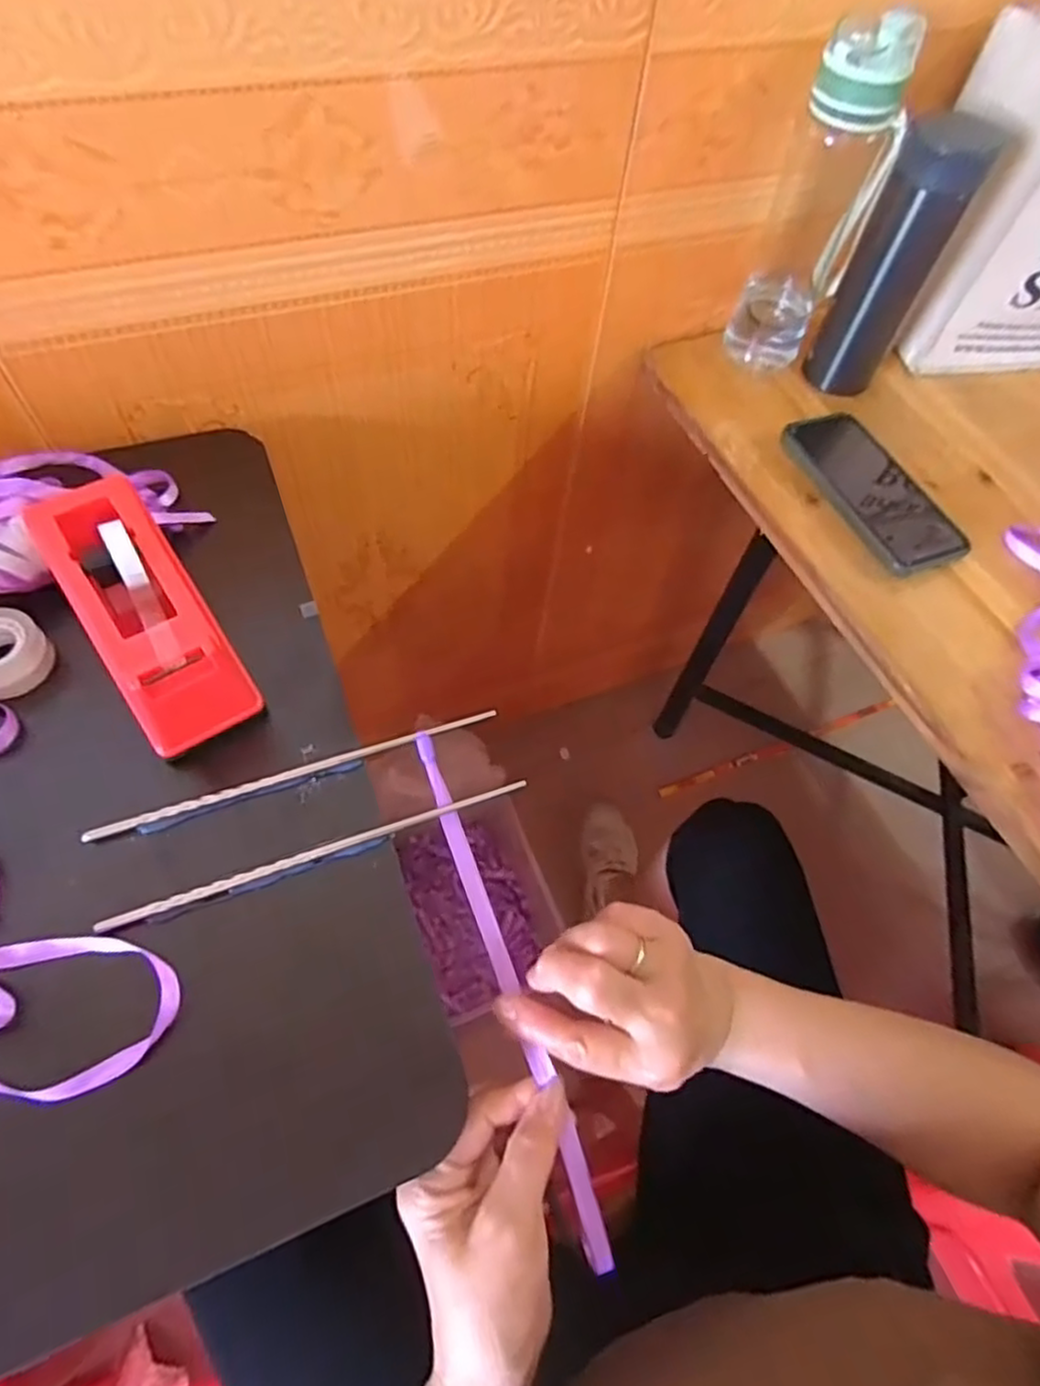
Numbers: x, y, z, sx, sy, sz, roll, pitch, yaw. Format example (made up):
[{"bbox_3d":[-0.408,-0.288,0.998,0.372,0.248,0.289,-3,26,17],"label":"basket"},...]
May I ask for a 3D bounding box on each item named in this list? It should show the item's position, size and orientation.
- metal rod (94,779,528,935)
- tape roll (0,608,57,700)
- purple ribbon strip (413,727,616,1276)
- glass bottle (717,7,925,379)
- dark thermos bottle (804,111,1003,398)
[{"bbox_3d":[-0.101,0.082,0.363,0.221,0.006,0.007,-18,63,-14],"label":"metal rod"},{"bbox_3d":[-0.300,-0.023,0.396,0.047,0.025,0.045,2,60,-3],"label":"tape roll"},{"bbox_3d":[-0.006,0.148,0.358,0.011,0.017,0.274,-18,74,-15],"label":"purple ribbon strip"},{"bbox_3d":[0.240,-0.384,0.561,0.076,0.237,0.077,21,61,7],"label":"glass bottle"},{"bbox_3d":[0.305,-0.348,0.568,0.056,0.197,0.056,-14,63,-12],"label":"dark thermos bottle"}]

